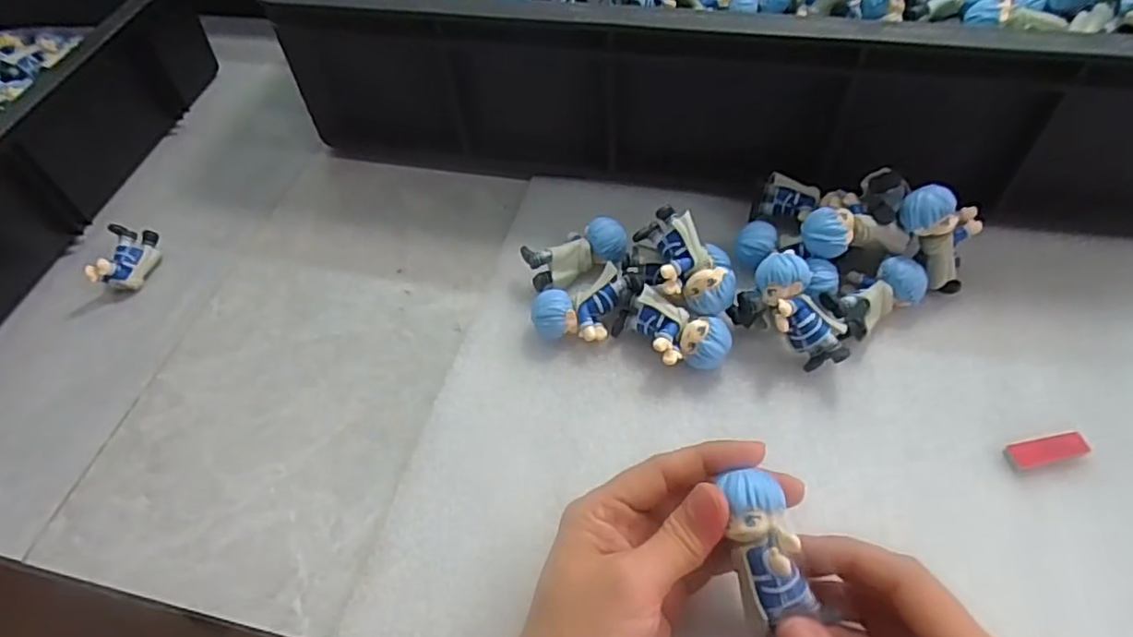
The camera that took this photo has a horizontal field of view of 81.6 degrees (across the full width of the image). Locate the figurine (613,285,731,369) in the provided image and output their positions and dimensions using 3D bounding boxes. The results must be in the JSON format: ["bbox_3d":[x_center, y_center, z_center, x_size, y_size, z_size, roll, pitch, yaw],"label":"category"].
[{"bbox_3d":[0.056,0.010,0.356,0.062,0.031,0.030,19,57,19],"label":"figurine"}]

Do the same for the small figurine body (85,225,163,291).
[{"bbox_3d":[-0.279,-0.038,0.420,0.023,0.029,0.047,-7,52,0],"label":"small figurine body"}]

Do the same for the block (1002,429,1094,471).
[{"bbox_3d":[0.233,0.063,0.317,0.041,0.004,0.013,-12,53,-3],"label":"block"}]

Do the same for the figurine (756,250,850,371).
[{"bbox_3d":[0.122,-0.004,0.342,0.030,0.024,0.063,-33,96,-18],"label":"figurine"}]

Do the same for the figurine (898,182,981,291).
[{"bbox_3d":[0.208,-0.043,0.361,0.030,0.063,0.026,-39,26,-22],"label":"figurine"}]

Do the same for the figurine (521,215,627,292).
[{"bbox_3d":[0.006,-0.039,0.397,0.060,0.027,0.032,-26,55,-14],"label":"figurine"}]

